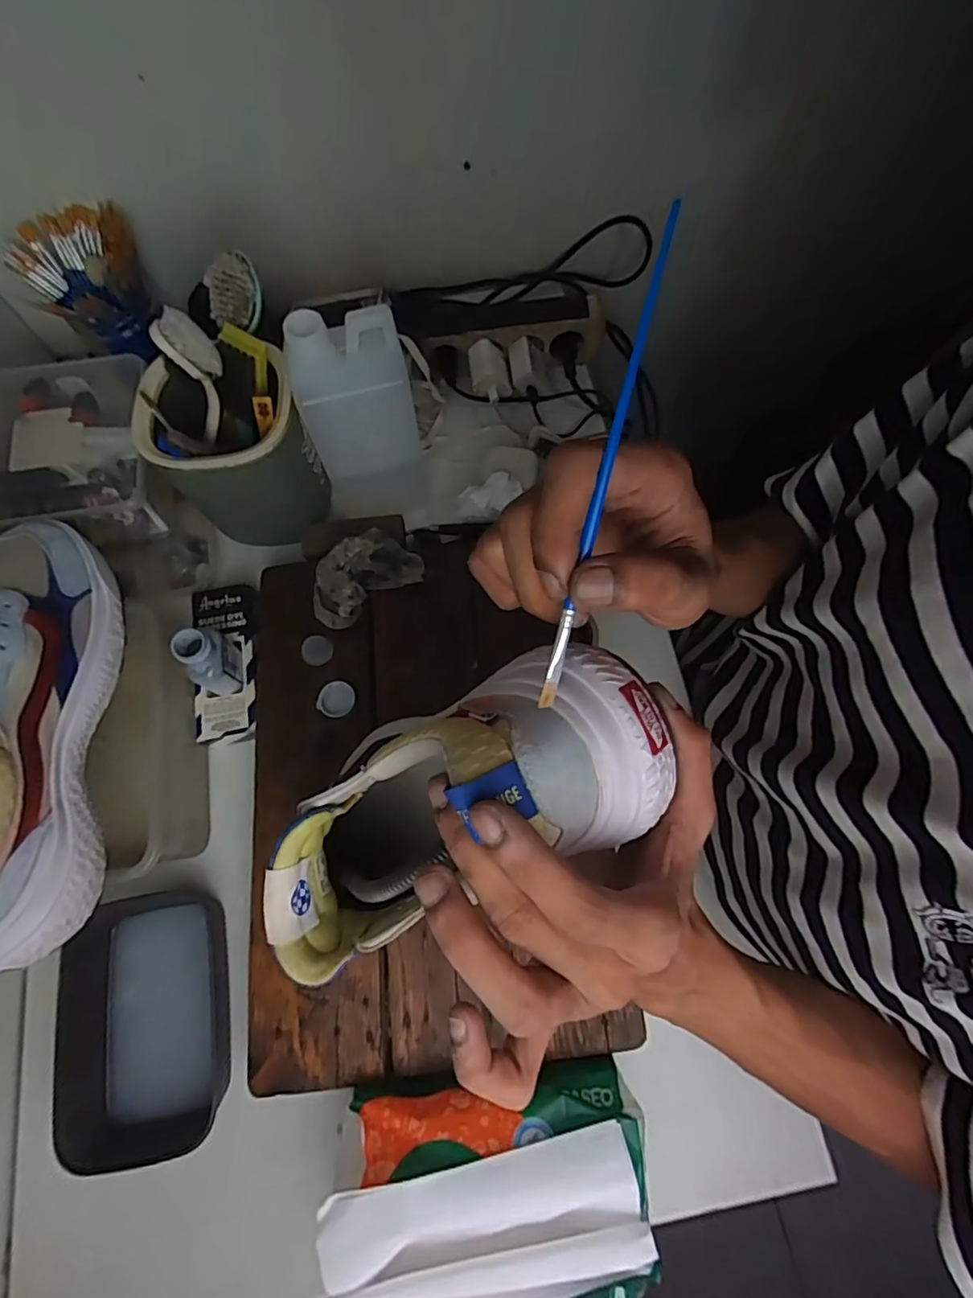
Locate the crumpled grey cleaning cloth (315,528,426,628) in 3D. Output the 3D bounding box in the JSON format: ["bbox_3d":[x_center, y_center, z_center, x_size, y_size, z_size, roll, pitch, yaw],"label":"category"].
[{"bbox_3d":[-0.111,-0.069,0.494,0.102,0.042,0.064,-32,73,-10],"label":"crumpled grey cleaning cloth"}]

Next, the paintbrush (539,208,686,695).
[{"bbox_3d":[0.039,-0.053,0.192,0.005,0.004,0.165,14,110,6],"label":"paintbrush"}]

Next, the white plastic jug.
[{"bbox_3d":[-0.104,-0.189,0.480,0.088,0.195,0.048,-17,71,-5],"label":"white plastic jug"}]

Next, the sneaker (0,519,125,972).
[{"bbox_3d":[-0.309,0.038,0.342,0.088,0.118,0.292,-7,70,-2],"label":"sneaker"}]

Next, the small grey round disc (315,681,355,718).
[{"bbox_3d":[-0.126,0.042,0.472,0.031,0.011,0.029,0,70,1],"label":"small grey round disc"}]

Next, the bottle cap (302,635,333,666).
[{"bbox_3d":[-0.147,0.001,0.488,0.026,0.007,0.026,0,70,1],"label":"bottle cap"}]

